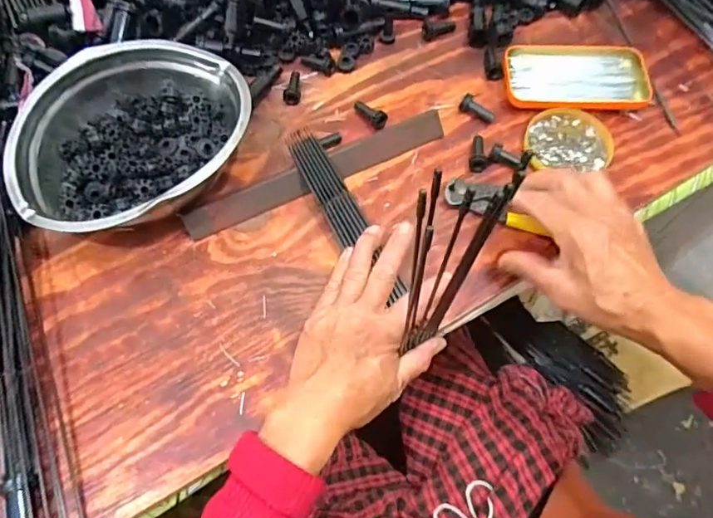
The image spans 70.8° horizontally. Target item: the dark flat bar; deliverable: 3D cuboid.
[{"bbox_3d":[-0.035,-0.084,0.485,0.264,0.008,0.032,-25,68,-11],"label":"dark flat bar"}]

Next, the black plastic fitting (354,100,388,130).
[{"bbox_3d":[0.013,-0.152,0.512,0.042,0.019,0.015,41,72,16],"label":"black plastic fitting"}]

